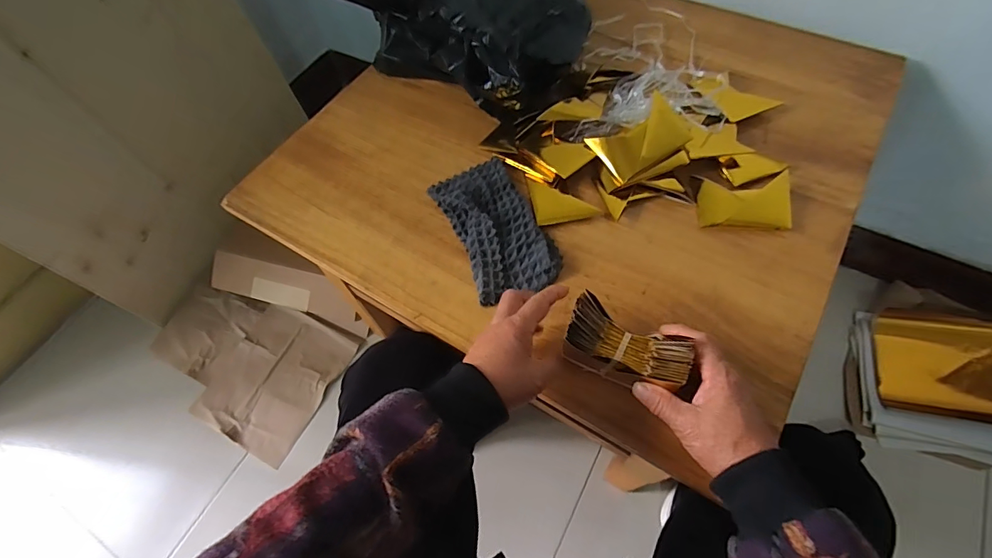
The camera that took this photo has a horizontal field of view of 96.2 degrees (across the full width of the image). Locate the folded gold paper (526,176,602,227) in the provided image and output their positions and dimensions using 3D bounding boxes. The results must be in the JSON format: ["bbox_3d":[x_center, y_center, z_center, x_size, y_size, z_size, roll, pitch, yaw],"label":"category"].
[{"bbox_3d":[0.077,-0.098,0.532,0.073,0.010,0.074,-10,62,-2],"label":"folded gold paper"}]

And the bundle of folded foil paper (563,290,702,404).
[{"bbox_3d":[0.114,0.064,0.396,0.101,0.060,0.051,21,65,14],"label":"bundle of folded foil paper"}]

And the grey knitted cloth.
[{"bbox_3d":[-0.002,-0.063,0.511,0.097,0.023,0.182,-23,63,-8],"label":"grey knitted cloth"}]

